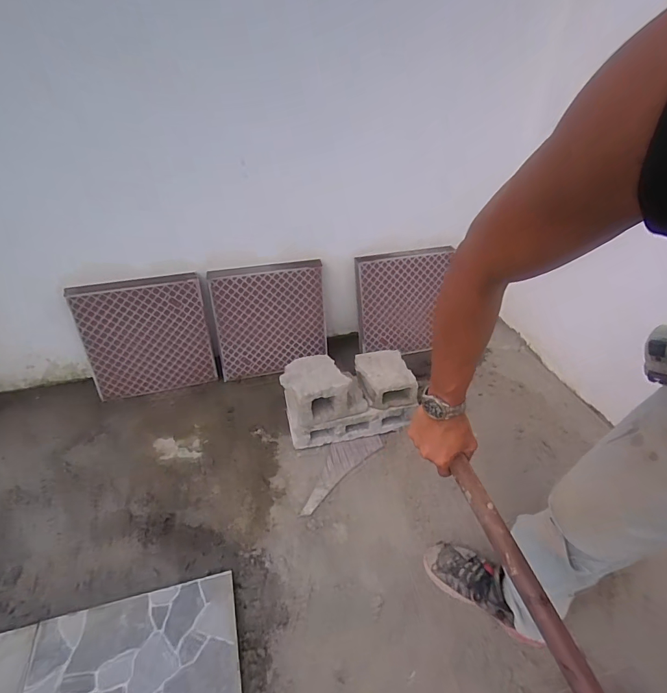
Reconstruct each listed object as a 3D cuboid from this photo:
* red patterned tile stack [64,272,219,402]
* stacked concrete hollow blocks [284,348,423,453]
[{"bbox_3d":[-0.597,-0.028,1.322,0.376,0.386,0.043,-11,30,-15],"label":"red patterned tile stack"},{"bbox_3d":[0.044,0.149,1.234,0.369,0.215,0.177,-7,39,-13],"label":"stacked concrete hollow blocks"}]

